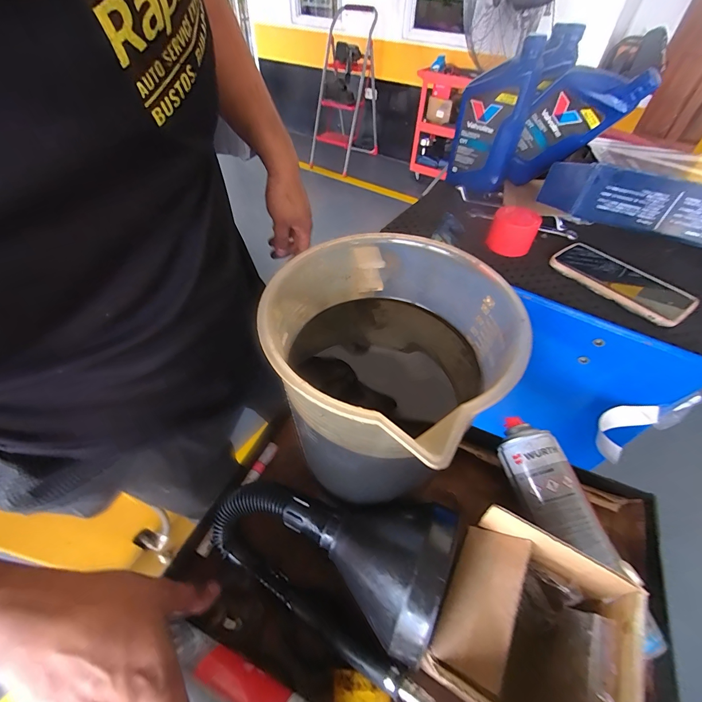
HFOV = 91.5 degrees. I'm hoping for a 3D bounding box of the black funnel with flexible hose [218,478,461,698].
[{"bbox_3d":[-0.032,0.184,0.325,0.221,0.098,0.125,19,50,14],"label":"black funnel with flexible hose"}]

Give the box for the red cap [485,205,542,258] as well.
[{"bbox_3d":[0.235,-0.172,0.501,0.062,0.053,0.060,1,48,-1],"label":"red cap"}]

